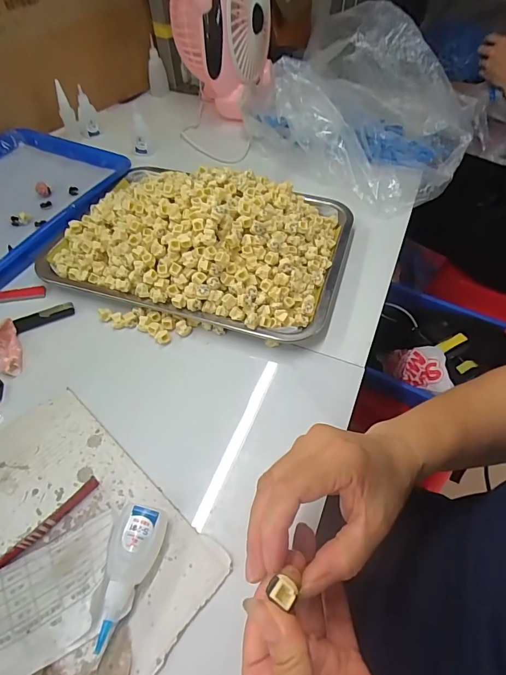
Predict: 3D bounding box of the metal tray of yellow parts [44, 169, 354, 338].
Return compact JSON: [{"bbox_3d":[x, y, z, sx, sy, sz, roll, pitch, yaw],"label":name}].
[{"bbox_3d":[-0.065,-0.135,0.483,0.352,0.081,0.249,13,53,10],"label":"metal tray of yellow parts"}]

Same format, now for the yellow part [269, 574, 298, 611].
[{"bbox_3d":[0.016,0.130,0.204,0.012,0.004,0.012,25,56,18],"label":"yellow part"}]

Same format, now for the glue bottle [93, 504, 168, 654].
[{"bbox_3d":[-0.090,0.166,0.283,0.037,0.023,0.085,10,52,7],"label":"glue bottle"}]

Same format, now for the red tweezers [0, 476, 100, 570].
[{"bbox_3d":[-0.163,0.147,0.307,0.008,0.011,0.098,34,59,24],"label":"red tweezers"}]

